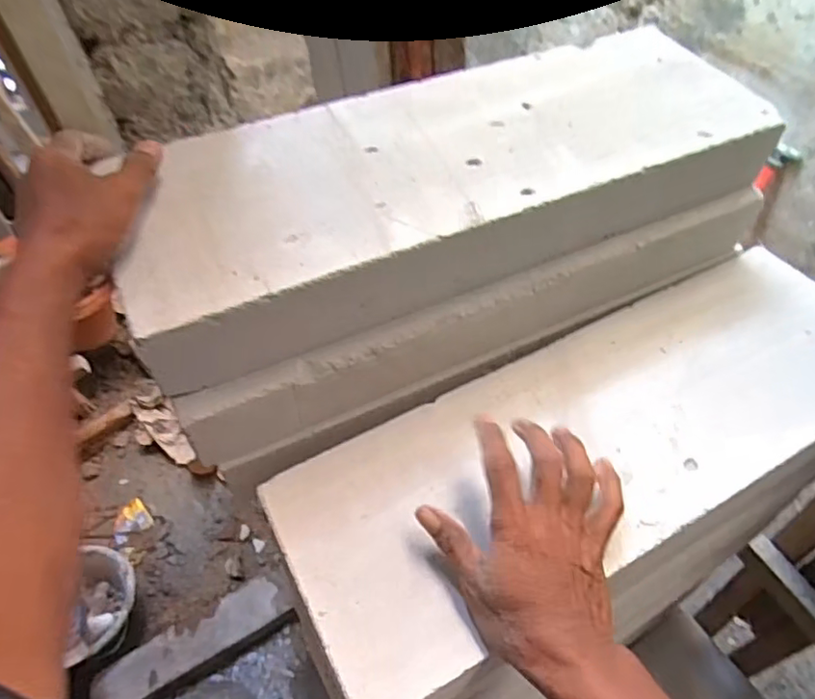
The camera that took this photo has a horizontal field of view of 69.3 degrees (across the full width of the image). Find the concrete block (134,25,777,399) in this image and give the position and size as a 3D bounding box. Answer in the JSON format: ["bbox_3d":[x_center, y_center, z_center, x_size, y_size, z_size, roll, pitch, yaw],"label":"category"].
[{"bbox_3d":[0.044,-0.150,0.514,0.557,0.080,0.206,-23,53,-18],"label":"concrete block"}]

